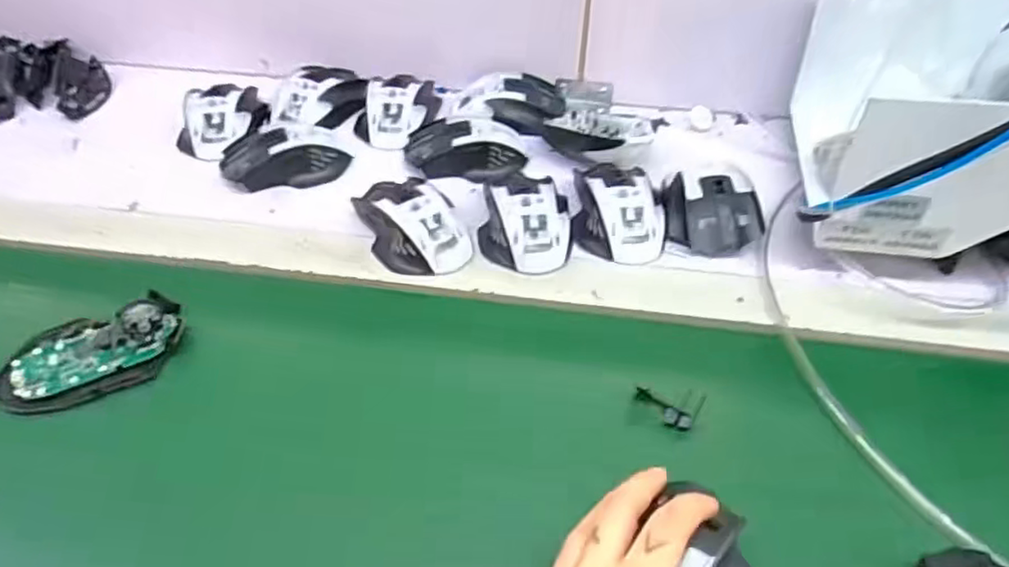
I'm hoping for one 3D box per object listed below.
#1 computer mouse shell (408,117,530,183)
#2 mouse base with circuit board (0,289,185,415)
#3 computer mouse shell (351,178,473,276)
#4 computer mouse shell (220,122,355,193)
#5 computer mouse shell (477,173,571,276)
[{"bbox_3d":[-0.036,-0.125,0.595,0.107,0.029,0.063,5,48,4],"label":"computer mouse shell"},{"bbox_3d":[-0.278,0.045,0.441,0.109,0.027,0.062,-16,50,-15],"label":"mouse base with circuit board"},{"bbox_3d":[-0.074,-0.051,0.521,0.072,0.036,0.114,-26,53,-22],"label":"computer mouse shell"},{"bbox_3d":[-0.196,-0.115,0.588,0.110,0.032,0.059,-3,48,-3],"label":"computer mouse shell"},{"bbox_3d":[0.017,-0.051,0.519,0.069,0.032,0.098,1,48,1],"label":"computer mouse shell"}]

